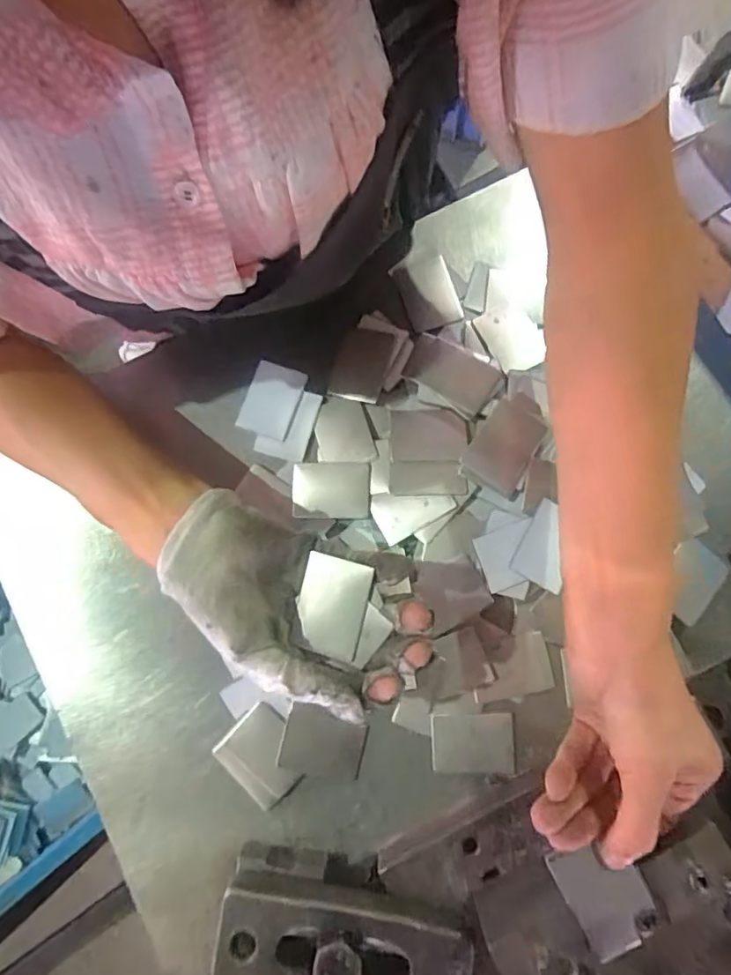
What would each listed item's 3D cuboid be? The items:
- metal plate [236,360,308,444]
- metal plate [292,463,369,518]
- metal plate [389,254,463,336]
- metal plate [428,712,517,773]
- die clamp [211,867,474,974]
[{"bbox_3d":[-0.062,-0.058,0.381,0.034,0.004,0.047,19,81,4],"label":"metal plate"},{"bbox_3d":[-0.022,0.002,0.364,0.048,0.004,0.034,0,83,2],"label":"metal plate"},{"bbox_3d":[0.041,-0.131,0.390,0.036,0.004,0.049,-21,86,14],"label":"metal plate"},{"bbox_3d":[0.064,0.152,0.343,0.048,0.004,0.034,0,88,2],"label":"metal plate"},{"bbox_3d":[-0.012,0.238,0.300,0.129,0.030,0.050,9,80,3],"label":"die clamp"}]

